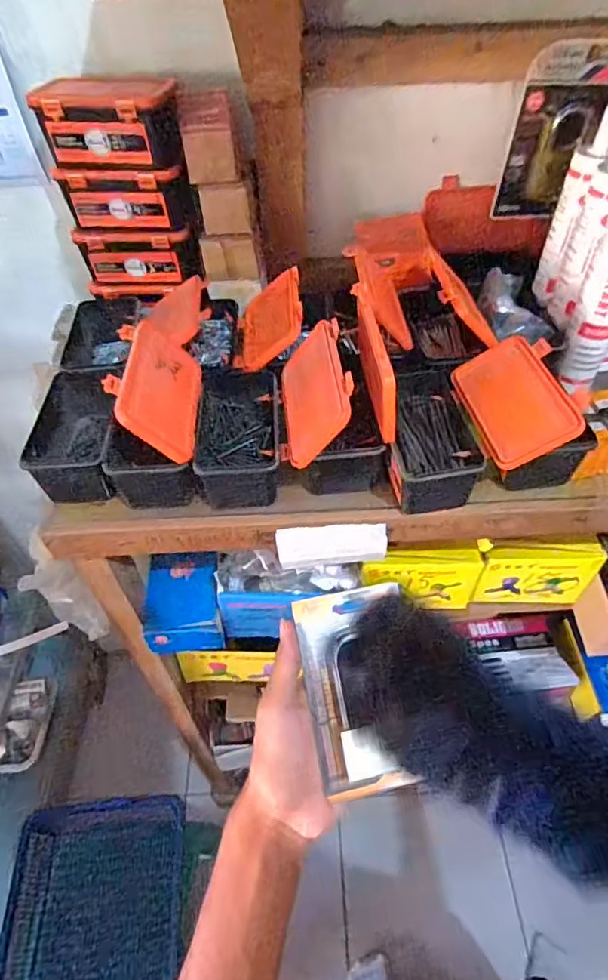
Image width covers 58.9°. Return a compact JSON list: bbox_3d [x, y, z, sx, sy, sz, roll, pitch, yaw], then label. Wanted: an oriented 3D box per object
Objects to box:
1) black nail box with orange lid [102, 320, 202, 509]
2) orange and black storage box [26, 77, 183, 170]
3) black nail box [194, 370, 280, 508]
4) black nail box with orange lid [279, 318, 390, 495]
[{"bbox_3d":[-0.143,-0.070,0.514,0.078,0.123,0.152,-3,49,-1],"label":"black nail box with orange lid"},{"bbox_3d":[-0.202,-0.386,0.568,0.137,0.072,0.058,1,49,3],"label":"orange and black storage box"},{"bbox_3d":[-0.066,-0.059,0.548,0.080,0.058,0.164,-4,49,-1],"label":"black nail box"},{"bbox_3d":[0.024,-0.084,0.515,0.089,0.103,0.134,-3,49,-1],"label":"black nail box with orange lid"}]

